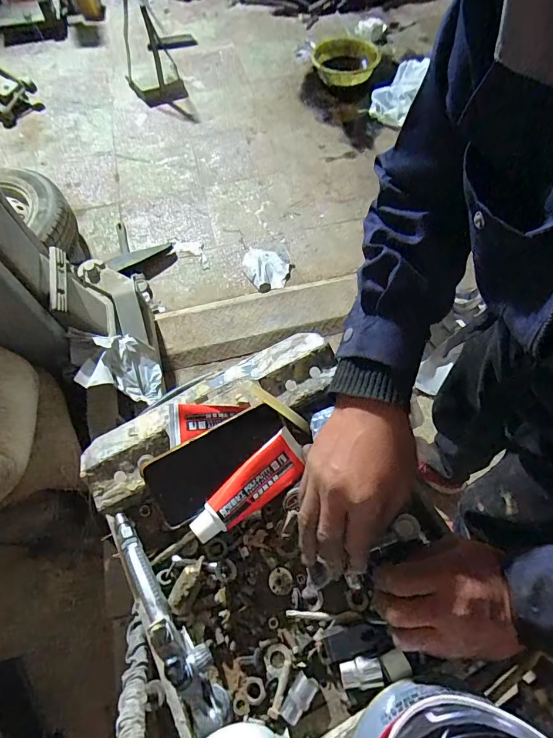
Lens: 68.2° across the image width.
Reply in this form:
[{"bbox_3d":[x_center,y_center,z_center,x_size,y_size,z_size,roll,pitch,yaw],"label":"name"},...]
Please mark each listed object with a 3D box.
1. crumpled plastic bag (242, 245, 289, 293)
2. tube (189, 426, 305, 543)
[{"bbox_3d":[-0.038,-0.422,1.709,0.191,0.032,0.228,-10,63,-3],"label":"crumpled plastic bag"},{"bbox_3d":[-0.028,0.126,0.438,0.141,0.027,0.047,-39,68,-16],"label":"tube"}]

